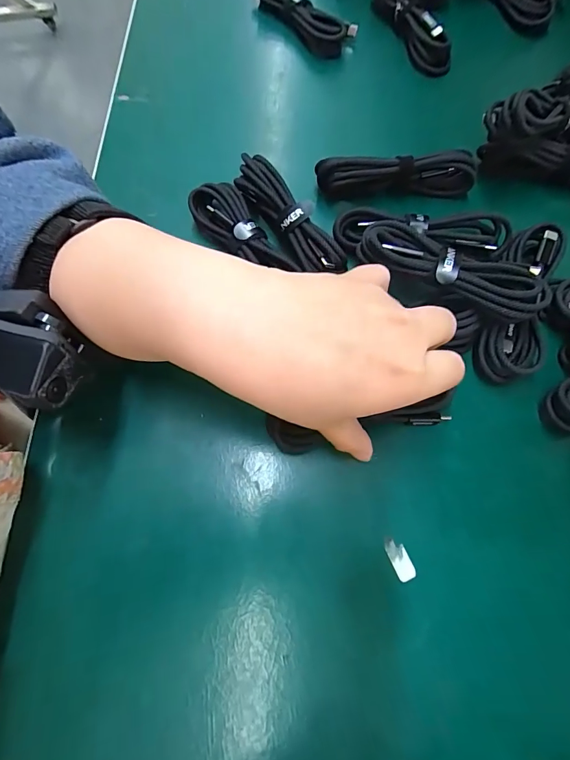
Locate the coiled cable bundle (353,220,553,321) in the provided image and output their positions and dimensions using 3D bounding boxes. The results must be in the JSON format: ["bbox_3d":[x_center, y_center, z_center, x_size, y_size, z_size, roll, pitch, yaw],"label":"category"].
[{"bbox_3d":[0.102,-0.069,0.236,0.111,0.021,0.038,22,73,8],"label":"coiled cable bundle"}]

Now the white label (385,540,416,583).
[{"bbox_3d":[0.063,0.099,0.207,0.010,0.004,0.022,-23,71,-8],"label":"white label"}]

